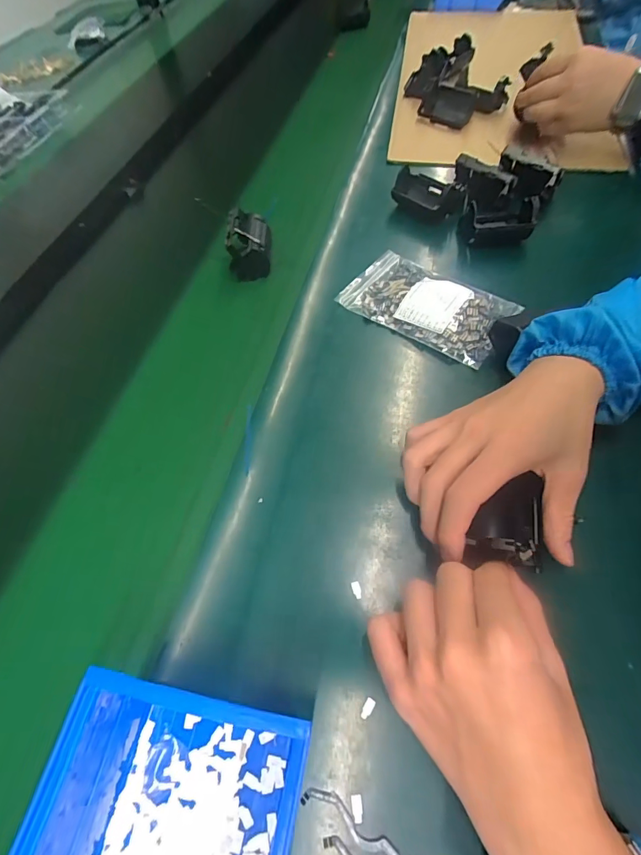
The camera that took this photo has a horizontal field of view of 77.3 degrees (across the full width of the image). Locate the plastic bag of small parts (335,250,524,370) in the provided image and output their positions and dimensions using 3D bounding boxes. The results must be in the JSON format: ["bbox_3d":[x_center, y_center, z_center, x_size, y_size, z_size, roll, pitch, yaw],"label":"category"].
[{"bbox_3d":[0.105,-0.123,0.395,0.150,0.022,0.096,32,66,21],"label":"plastic bag of small parts"}]

